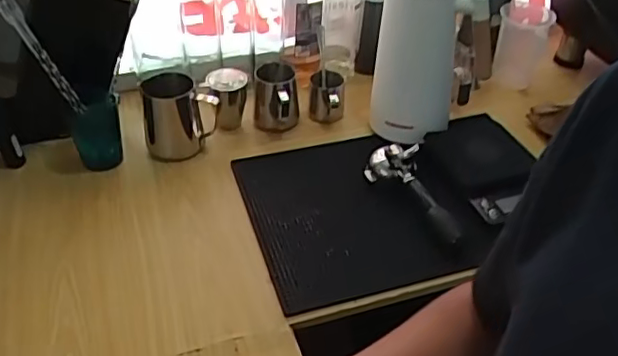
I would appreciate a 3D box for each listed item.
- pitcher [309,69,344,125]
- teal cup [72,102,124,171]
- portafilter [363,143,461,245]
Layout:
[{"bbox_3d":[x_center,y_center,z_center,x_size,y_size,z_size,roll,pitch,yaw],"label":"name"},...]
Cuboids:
[{"bbox_3d":[0.030,-0.135,0.980,0.056,0.069,0.063,7,42,5],"label":"pitcher"},{"bbox_3d":[-0.307,-0.061,0.857,0.067,0.086,0.059,-14,45,-18],"label":"teal cup"},{"bbox_3d":[0.155,0.009,0.805,0.068,0.056,0.187,-25,49,-27],"label":"portafilter"}]

